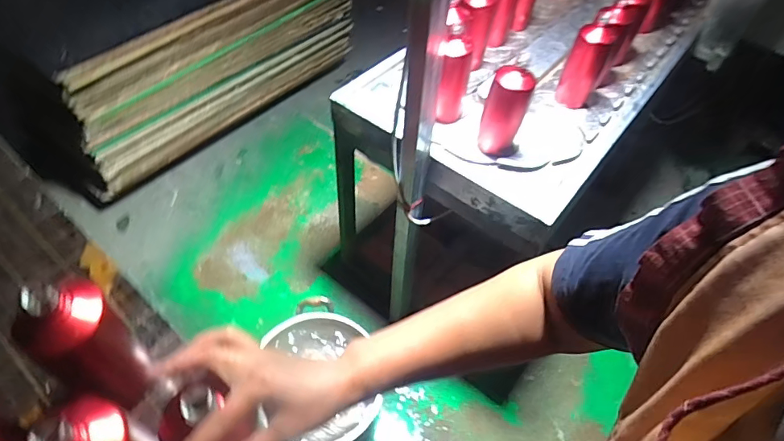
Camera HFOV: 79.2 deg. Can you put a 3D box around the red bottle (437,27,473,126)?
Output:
[{"bbox_3d":[0.136,-0.307,1.043,0.067,0.198,0.060,5,46,7],"label":"red bottle"}]

